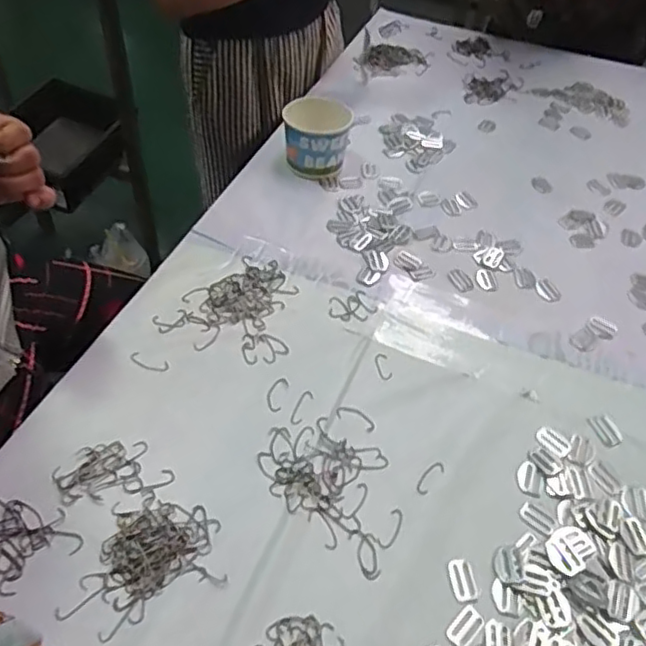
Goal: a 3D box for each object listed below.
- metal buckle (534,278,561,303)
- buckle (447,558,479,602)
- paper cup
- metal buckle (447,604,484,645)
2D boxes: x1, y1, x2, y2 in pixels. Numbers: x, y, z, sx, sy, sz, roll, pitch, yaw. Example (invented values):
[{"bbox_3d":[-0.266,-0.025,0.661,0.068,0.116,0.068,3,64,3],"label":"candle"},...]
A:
[{"bbox_3d":[0.265,-0.038,0.736,0.027,0.004,0.035,-15,51,-18],"label":"metal buckle"},{"bbox_3d":[0.114,0.209,0.508,0.021,0.004,0.034,-5,48,-10],"label":"buckle"},{"bbox_3d":[-0.009,-0.247,0.845,0.086,0.081,0.081,3,48,-3],"label":"paper cup"},{"bbox_3d":[0.111,0.234,0.480,0.019,0.004,0.031,37,55,25],"label":"metal buckle"}]

